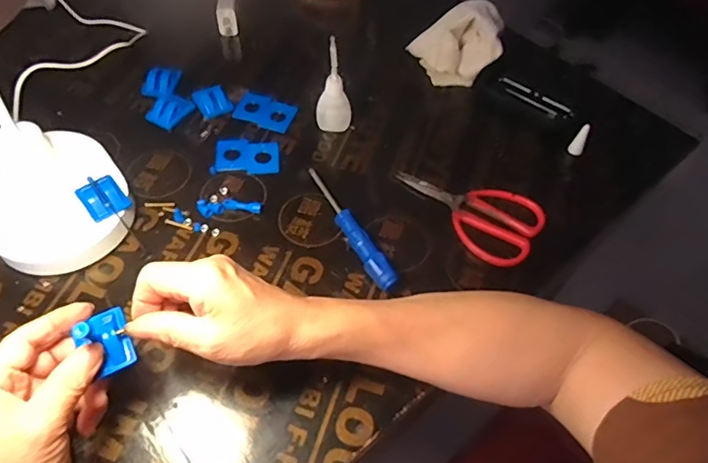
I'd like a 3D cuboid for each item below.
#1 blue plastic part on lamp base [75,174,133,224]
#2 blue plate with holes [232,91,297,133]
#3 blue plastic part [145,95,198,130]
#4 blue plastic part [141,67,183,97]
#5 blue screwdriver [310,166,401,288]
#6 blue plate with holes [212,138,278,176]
[{"bbox_3d":[-0.220,-0.031,0.441,0.032,0.014,0.039,-36,63,-24],"label":"blue plastic part on lamp base"},{"bbox_3d":[-0.098,-0.133,0.559,0.066,0.006,0.040,19,56,11],"label":"blue plate with holes"},{"bbox_3d":[-0.199,-0.132,0.544,0.037,0.015,0.045,27,58,16],"label":"blue plastic part"},{"bbox_3d":[-0.218,-0.171,0.569,0.033,0.015,0.040,7,55,2],"label":"blue plastic part"},{"bbox_3d":[-0.006,-0.006,0.465,0.017,0.020,0.147,-24,59,-18],"label":"blue screwdriver"},{"bbox_3d":[-0.110,-0.077,0.520,0.066,0.005,0.045,2,55,-1],"label":"blue plate with holes"}]

